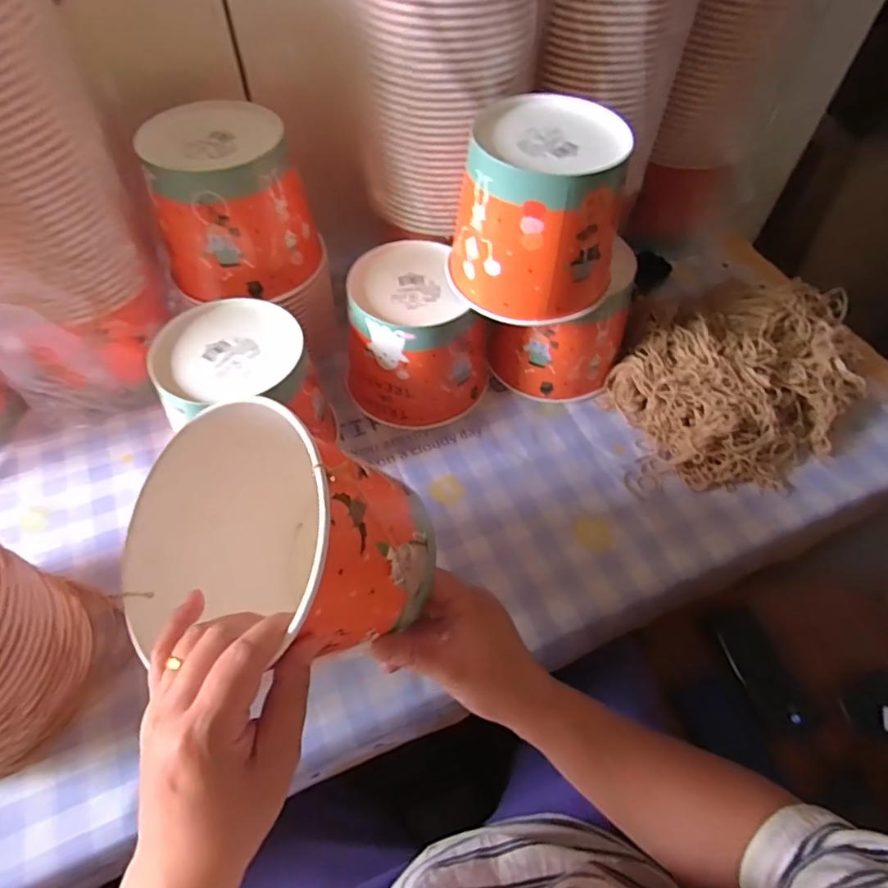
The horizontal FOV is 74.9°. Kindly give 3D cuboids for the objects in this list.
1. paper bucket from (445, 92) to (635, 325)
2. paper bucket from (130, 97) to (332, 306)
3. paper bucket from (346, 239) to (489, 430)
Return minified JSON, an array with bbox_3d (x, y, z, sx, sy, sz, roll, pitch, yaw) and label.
[{"bbox_3d":[0.086,-0.201,0.517,0.146,0.131,0.126,15,57,9],"label":"paper bucket"},{"bbox_3d":[-0.207,-0.236,0.574,0.148,0.127,0.141,-14,57,-11],"label":"paper bucket"},{"bbox_3d":[-0.028,-0.113,0.621,0.156,0.131,0.141,-2,56,-3],"label":"paper bucket"}]

